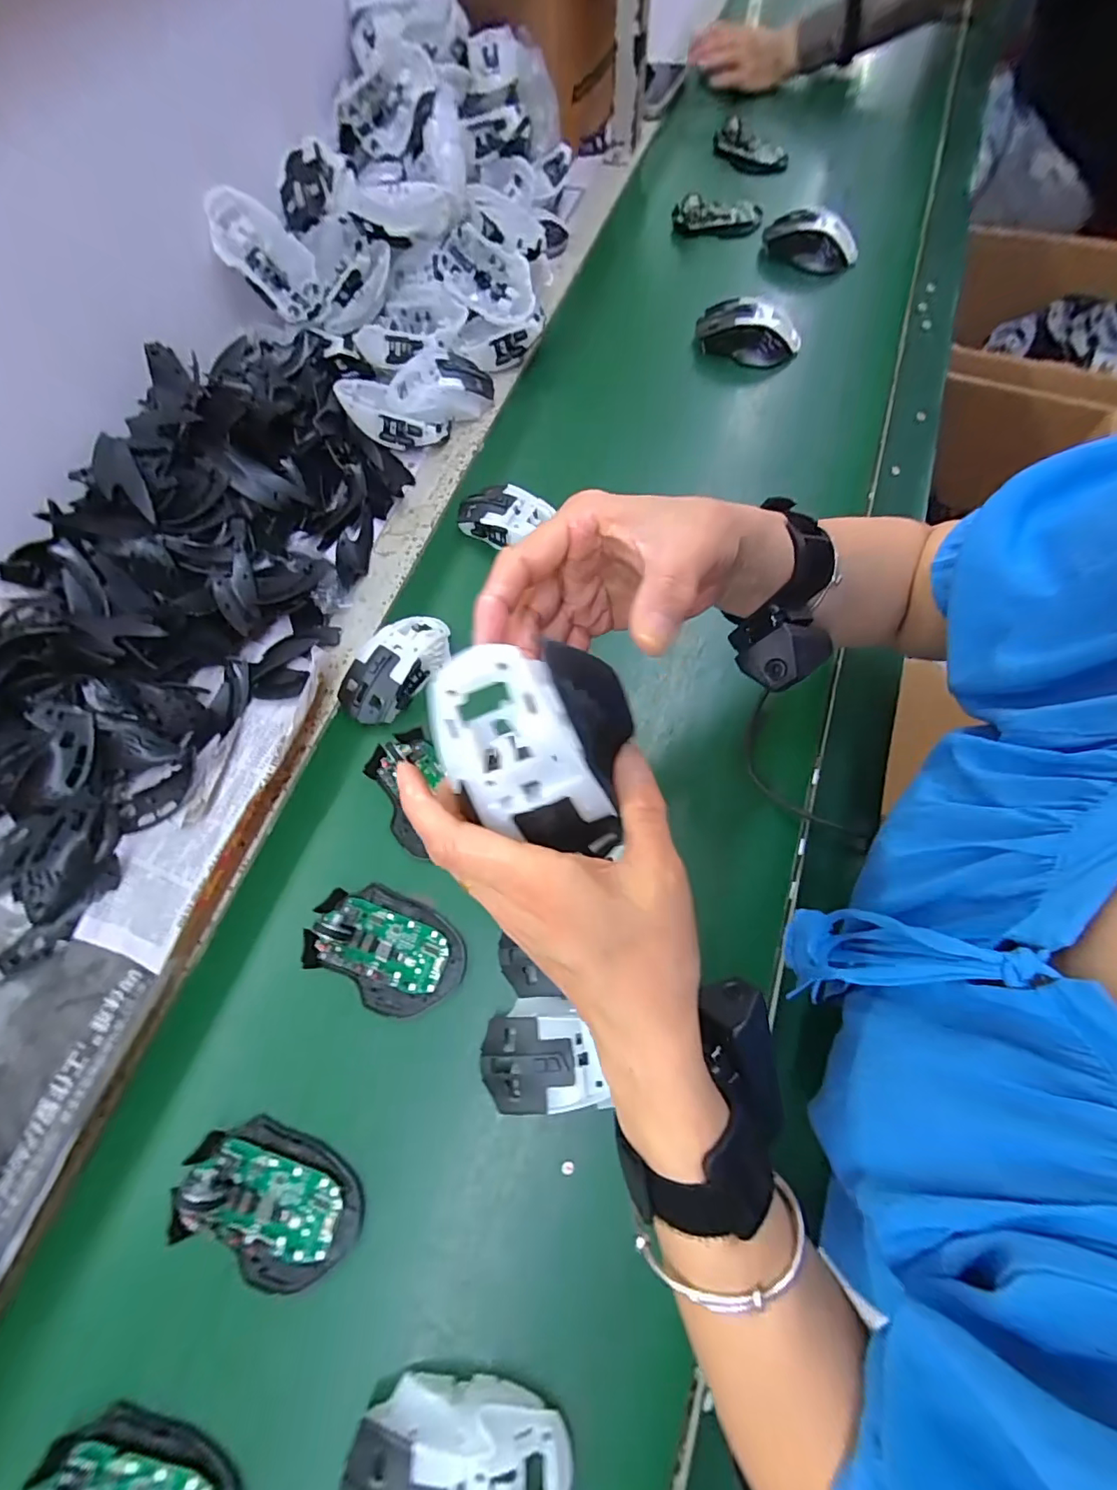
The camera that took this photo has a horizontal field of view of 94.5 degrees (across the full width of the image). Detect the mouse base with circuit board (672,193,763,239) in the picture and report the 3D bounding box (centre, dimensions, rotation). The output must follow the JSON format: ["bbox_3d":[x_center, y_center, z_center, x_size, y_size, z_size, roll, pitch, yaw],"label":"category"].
[{"bbox_3d":[0.206,-0.689,0.673,0.117,0.014,0.055,0,70,-3],"label":"mouse base with circuit board"}]

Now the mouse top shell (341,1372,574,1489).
[{"bbox_3d":[-0.054,0.387,0.274,0.119,0.041,0.064,1,70,-2],"label":"mouse top shell"}]

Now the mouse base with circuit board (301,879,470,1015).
[{"bbox_3d":[-0.127,0.148,0.373,0.114,0.023,0.075,21,70,5],"label":"mouse base with circuit board"}]

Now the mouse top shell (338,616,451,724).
[{"bbox_3d":[-0.143,-0.070,0.455,0.059,0.042,0.113,33,72,9],"label":"mouse top shell"}]

